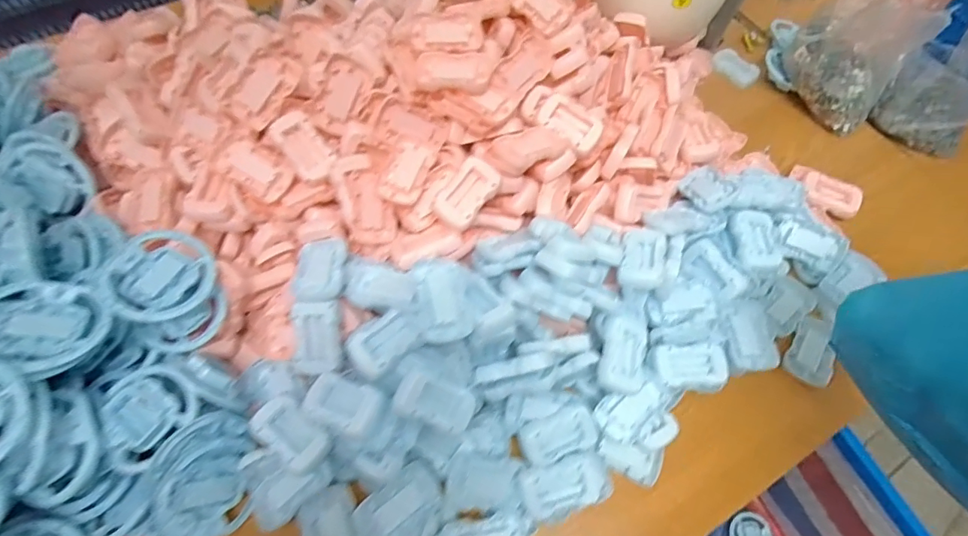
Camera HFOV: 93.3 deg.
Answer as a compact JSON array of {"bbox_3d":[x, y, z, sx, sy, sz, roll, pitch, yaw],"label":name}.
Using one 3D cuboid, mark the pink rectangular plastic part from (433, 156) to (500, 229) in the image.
[{"bbox_3d":[-0.021,-0.089,0.545,0.053,0.019,0.087,41,82,-3],"label":"pink rectangular plastic part"}]

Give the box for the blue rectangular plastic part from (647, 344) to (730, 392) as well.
[{"bbox_3d":[0.252,0.121,0.563,0.094,0.022,0.054,2,64,-1],"label":"blue rectangular plastic part"}]

